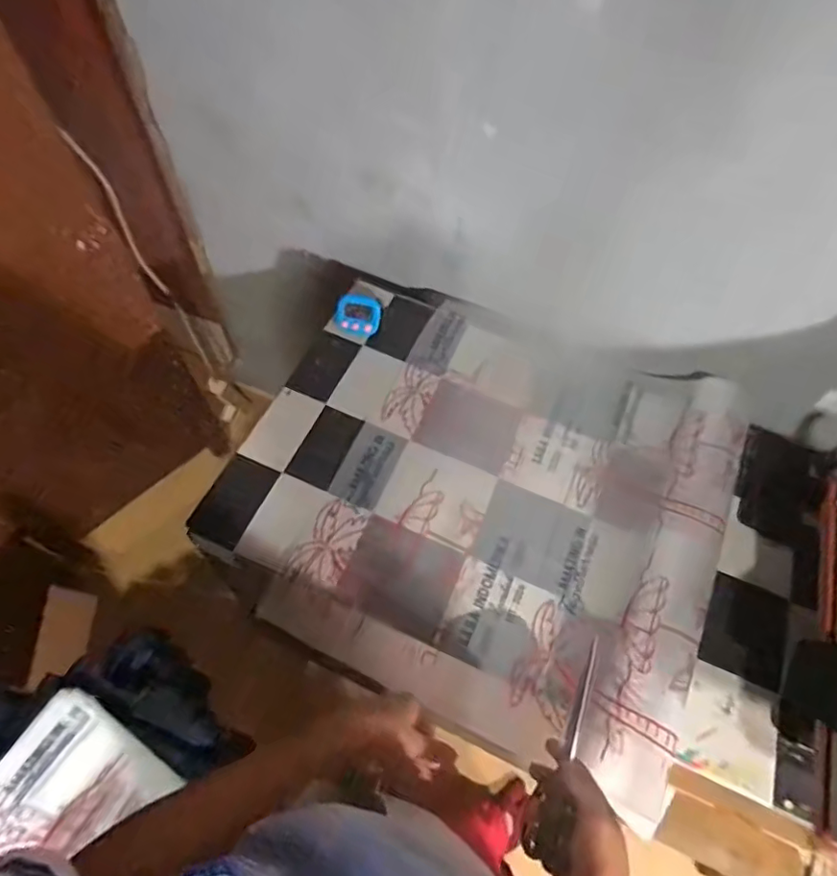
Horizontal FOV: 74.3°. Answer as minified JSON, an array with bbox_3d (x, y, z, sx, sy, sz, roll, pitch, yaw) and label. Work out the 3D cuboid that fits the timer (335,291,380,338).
[{"bbox_3d":[-0.095,-0.196,0.878,0.069,0.013,0.061,18,89,-7],"label":"timer"}]

